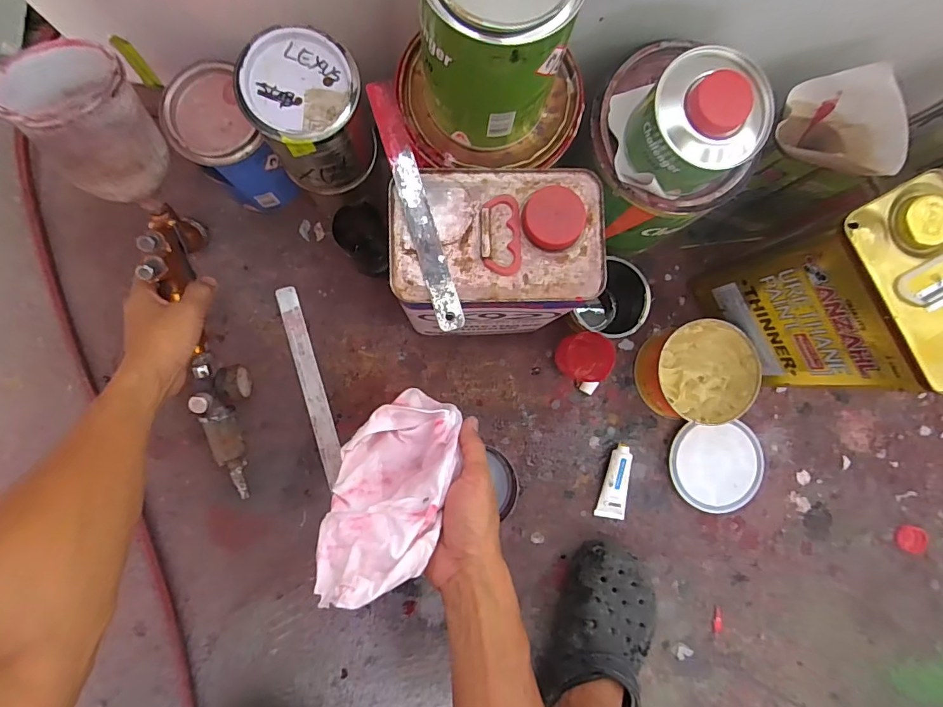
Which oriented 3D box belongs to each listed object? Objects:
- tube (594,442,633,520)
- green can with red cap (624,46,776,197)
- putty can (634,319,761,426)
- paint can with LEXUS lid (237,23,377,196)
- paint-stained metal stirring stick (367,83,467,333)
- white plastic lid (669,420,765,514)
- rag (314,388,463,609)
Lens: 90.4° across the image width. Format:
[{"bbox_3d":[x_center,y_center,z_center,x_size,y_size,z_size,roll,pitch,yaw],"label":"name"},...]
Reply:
[{"bbox_3d":[0.184,0.162,0.590,0.035,0.021,0.093,12,87,-3],"label":"tube"},{"bbox_3d":[0.195,-0.197,0.406,0.096,0.074,0.098,0,87,-3],"label":"green can with red cap"},{"bbox_3d":[0.278,0.022,0.587,0.126,0.064,0.124,0,87,-3],"label":"putty can"},{"bbox_3d":[-0.148,-0.221,0.442,0.092,0.115,0.095,0,87,-3],"label":"paint can with LEXUS lid"},{"bbox_3d":[-0.042,-0.113,0.359,0.020,0.005,0.196,-16,88,-2],"label":"paint-stained metal stirring stick"},{"bbox_3d":[0.318,0.147,0.603,0.120,0.012,0.112,0,87,-3],"label":"white plastic lid"},{"bbox_3d":[-0.068,0.118,0.413,0.108,0.050,0.201,-2,43,6],"label":"rag"}]

